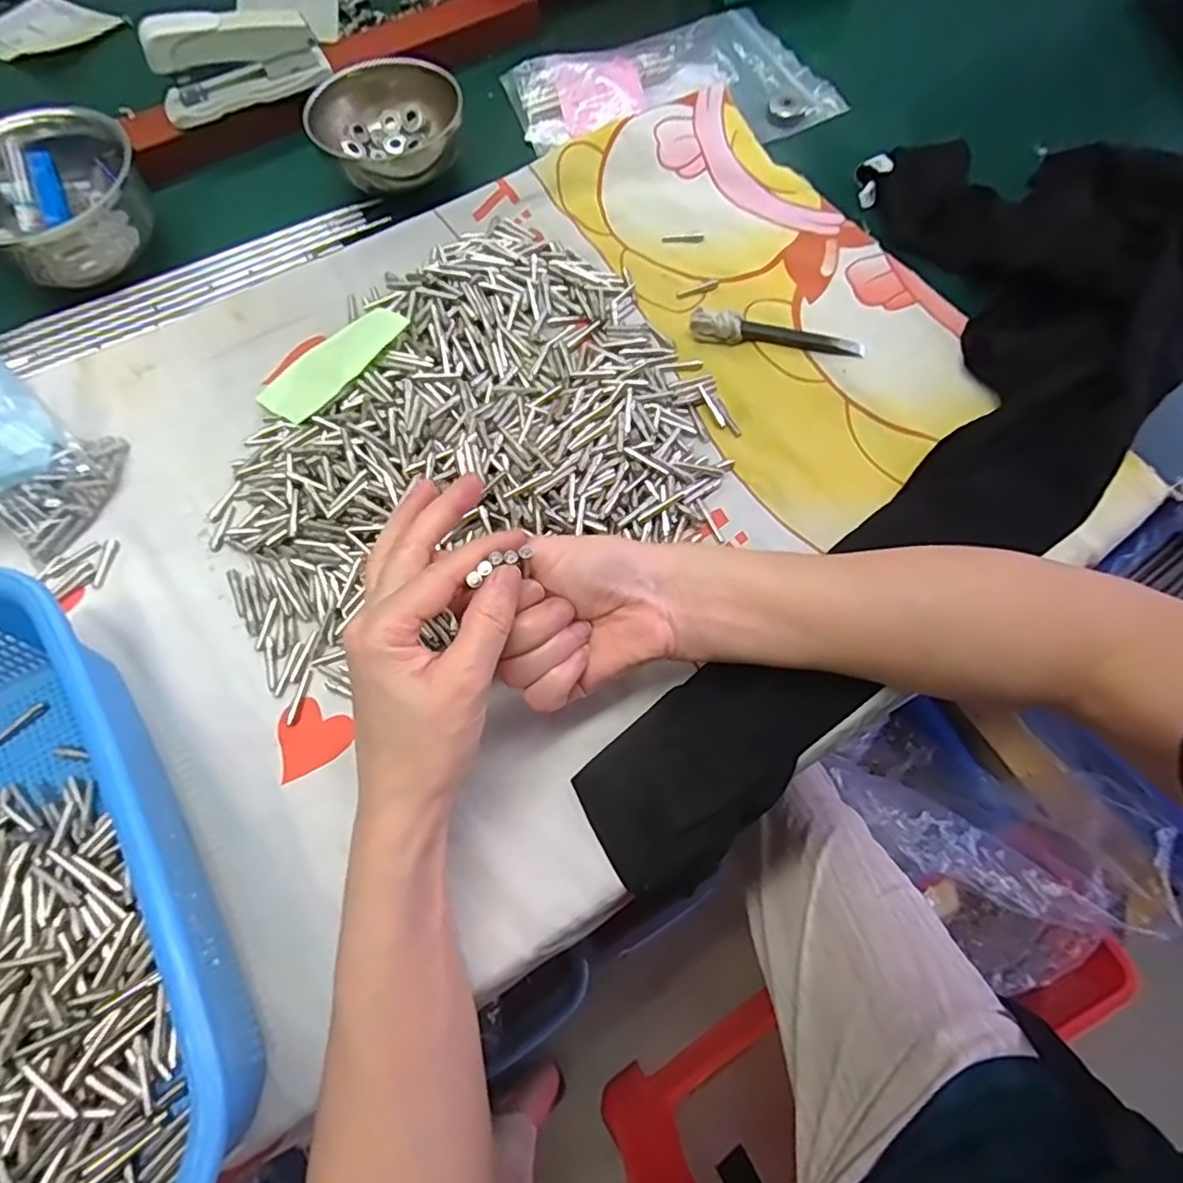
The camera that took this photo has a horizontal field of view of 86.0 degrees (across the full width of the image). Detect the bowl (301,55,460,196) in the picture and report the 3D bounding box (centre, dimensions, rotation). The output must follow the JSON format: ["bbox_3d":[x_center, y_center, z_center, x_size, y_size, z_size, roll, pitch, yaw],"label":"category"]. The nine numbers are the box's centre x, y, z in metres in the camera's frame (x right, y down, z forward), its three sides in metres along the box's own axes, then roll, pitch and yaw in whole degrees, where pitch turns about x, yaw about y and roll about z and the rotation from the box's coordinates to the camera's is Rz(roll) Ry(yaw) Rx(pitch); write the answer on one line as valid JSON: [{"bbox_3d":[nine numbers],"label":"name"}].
[{"bbox_3d":[-0.144,-0.331,0.457,0.104,0.053,0.082,-14,68,-4],"label":"bowl"}]

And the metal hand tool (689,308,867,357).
[{"bbox_3d":[0.117,-0.165,0.398,0.108,0.017,0.017,6,68,4],"label":"metal hand tool"}]

